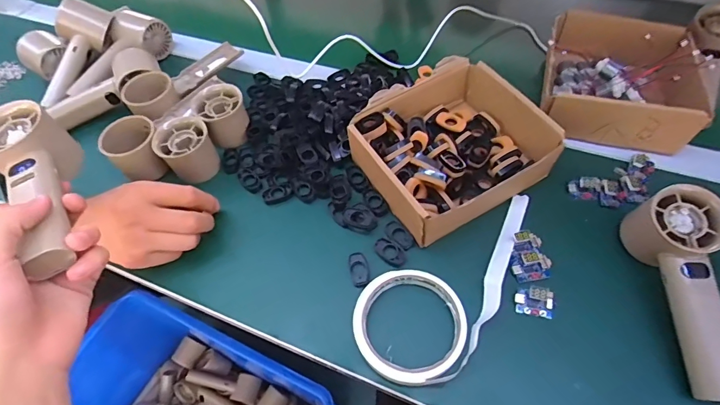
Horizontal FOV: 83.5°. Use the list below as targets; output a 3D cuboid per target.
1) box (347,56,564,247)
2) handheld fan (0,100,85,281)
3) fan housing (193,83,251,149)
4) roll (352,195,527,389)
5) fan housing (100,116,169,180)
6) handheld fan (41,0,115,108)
[{"bbox_3d":[0.093,-0.060,0.420,0.176,0.059,0.154,-30,59,-15],"label":"box"},{"bbox_3d":[-0.244,-0.007,0.309,0.055,0.052,0.153,-30,62,-15],"label":"handheld fan"},{"bbox_3d":[-0.159,-0.100,0.474,0.056,0.052,0.052,-25,58,-12],"label":"fan housing"},{"bbox_3d":[0.088,0.063,0.359,0.094,0.013,0.214,37,66,25],"label":"roll"},{"bbox_3d":[-0.243,-0.058,0.440,0.055,0.042,0.062,-35,61,-18],"label":"fan housing"},{"bbox_3d":[-0.376,-0.196,0.529,0.049,0.042,0.151,10,78,11],"label":"handheld fan"}]

